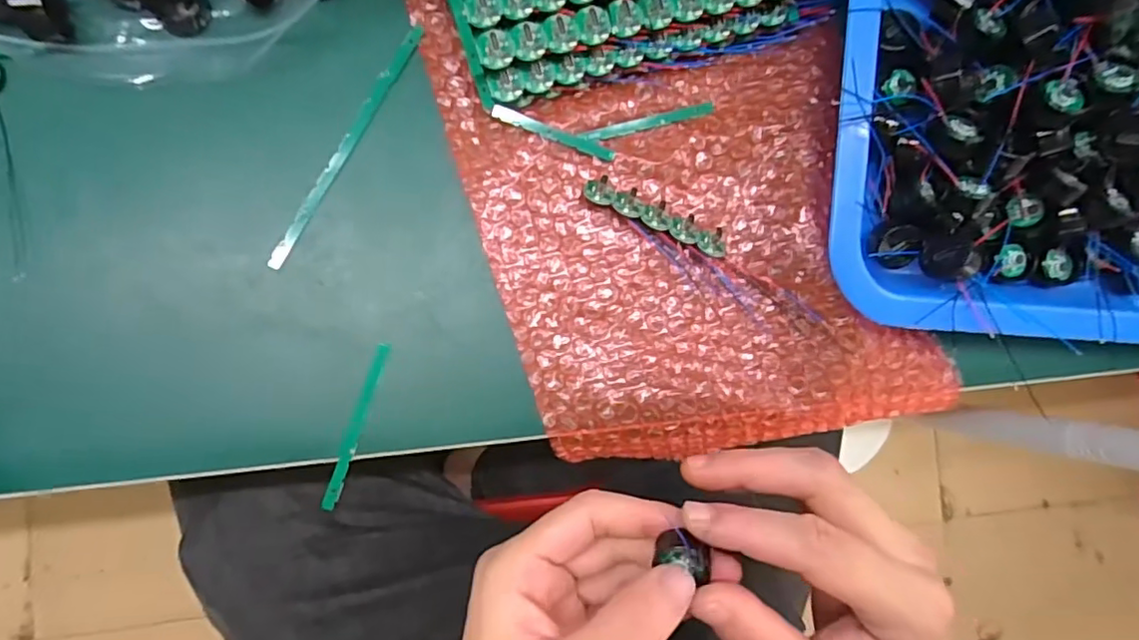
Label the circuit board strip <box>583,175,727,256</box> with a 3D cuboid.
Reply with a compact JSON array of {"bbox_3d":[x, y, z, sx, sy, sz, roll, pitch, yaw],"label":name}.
[{"bbox_3d":[0.039,-0.048,0.269,0.067,0.010,0.015,24,86,-6],"label":"circuit board strip"}]

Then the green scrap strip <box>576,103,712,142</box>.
[{"bbox_3d":[0.036,-0.090,0.274,0.066,0.004,0.005,-16,91,-7],"label":"green scrap strip"}]

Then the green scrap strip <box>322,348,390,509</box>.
[{"bbox_3d":[-0.090,0.045,0.253,0.006,0.004,0.072,18,87,-7],"label":"green scrap strip"}]

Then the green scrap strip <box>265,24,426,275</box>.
[{"bbox_3d":[-0.096,-0.075,0.258,0.006,0.005,0.120,29,85,-6],"label":"green scrap strip"}]

